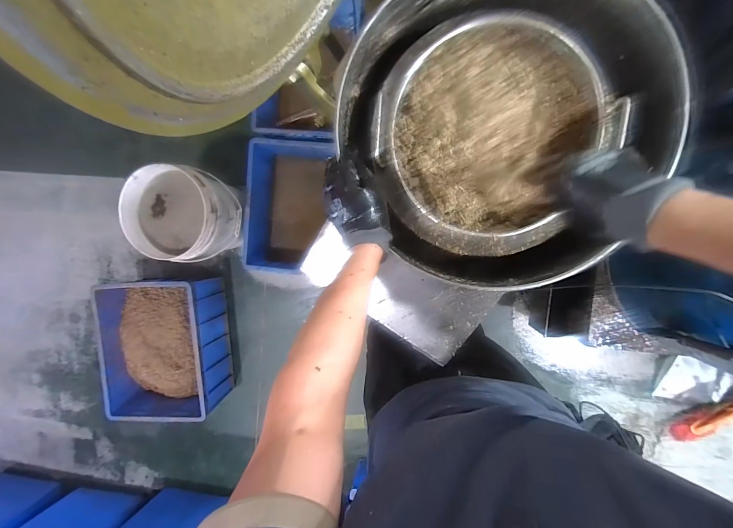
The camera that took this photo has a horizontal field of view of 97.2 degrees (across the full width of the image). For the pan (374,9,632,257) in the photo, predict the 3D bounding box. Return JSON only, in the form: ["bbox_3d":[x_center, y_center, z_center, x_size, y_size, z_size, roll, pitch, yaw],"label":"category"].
[{"bbox_3d":[0.196,-0.202,0.528,0.345,0.070,0.361,1,95,6],"label":"pan"}]

